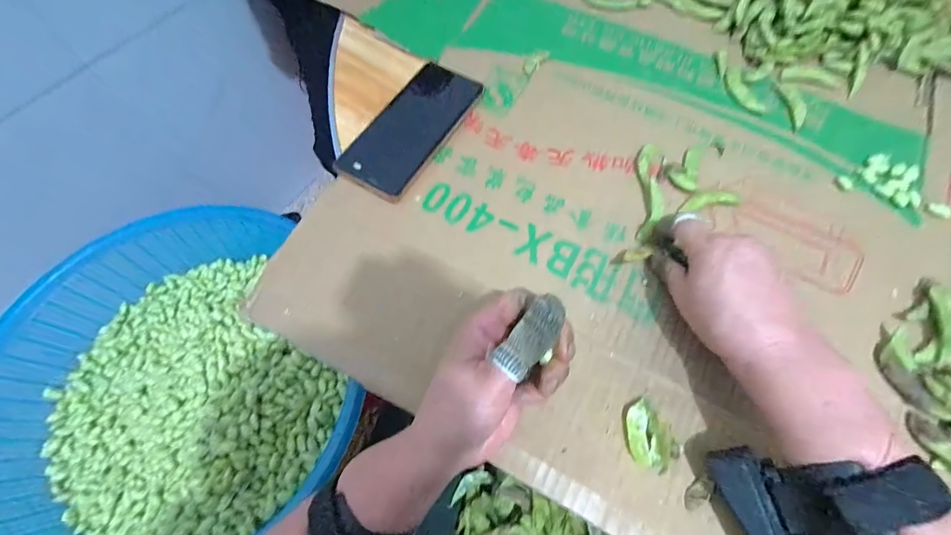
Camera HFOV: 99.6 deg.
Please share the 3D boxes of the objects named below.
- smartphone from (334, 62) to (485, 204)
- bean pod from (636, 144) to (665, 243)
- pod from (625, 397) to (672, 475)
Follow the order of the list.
[{"bbox_3d":[-0.064,-0.140,0.404,0.072,0.015,0.166,28,70,12],"label":"smartphone"},{"bbox_3d":[0.162,-0.073,0.373,0.021,0.011,0.106,7,67,4],"label":"bean pod"},{"bbox_3d":[0.125,0.121,0.290,0.031,0.006,0.045,2,67,1],"label":"pod"}]

